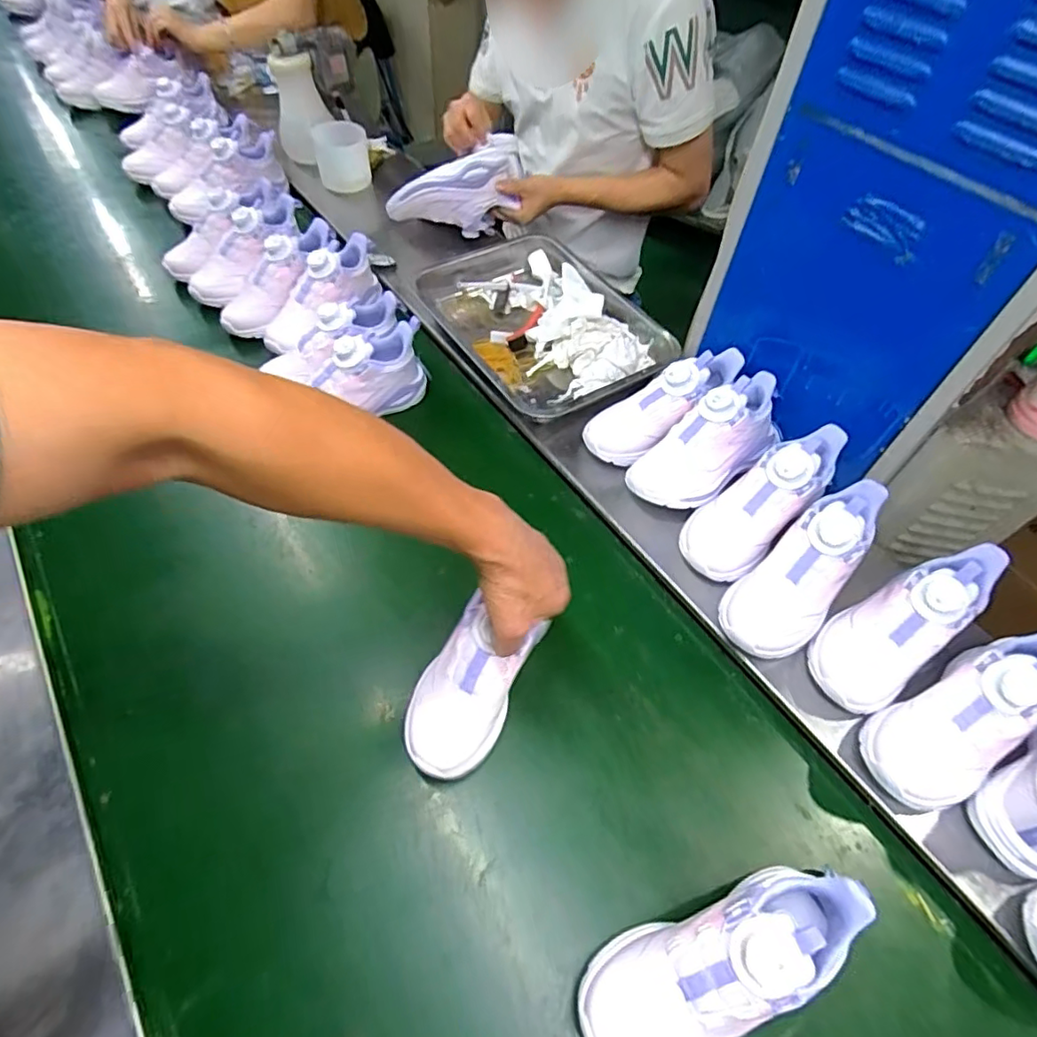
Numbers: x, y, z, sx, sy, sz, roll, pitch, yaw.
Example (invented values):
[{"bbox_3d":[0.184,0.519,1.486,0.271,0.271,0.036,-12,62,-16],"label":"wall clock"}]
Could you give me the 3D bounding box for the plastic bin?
[{"bbox_3d":[0.029,-0.285,0.853,0.269,0.066,0.370,-34,62,-23],"label":"plastic bin"}]

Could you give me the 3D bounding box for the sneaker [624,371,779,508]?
[{"bbox_3d":[0.223,-0.088,0.674,0.213,0.086,0.085,-37,62,-6],"label":"sneaker"}]

